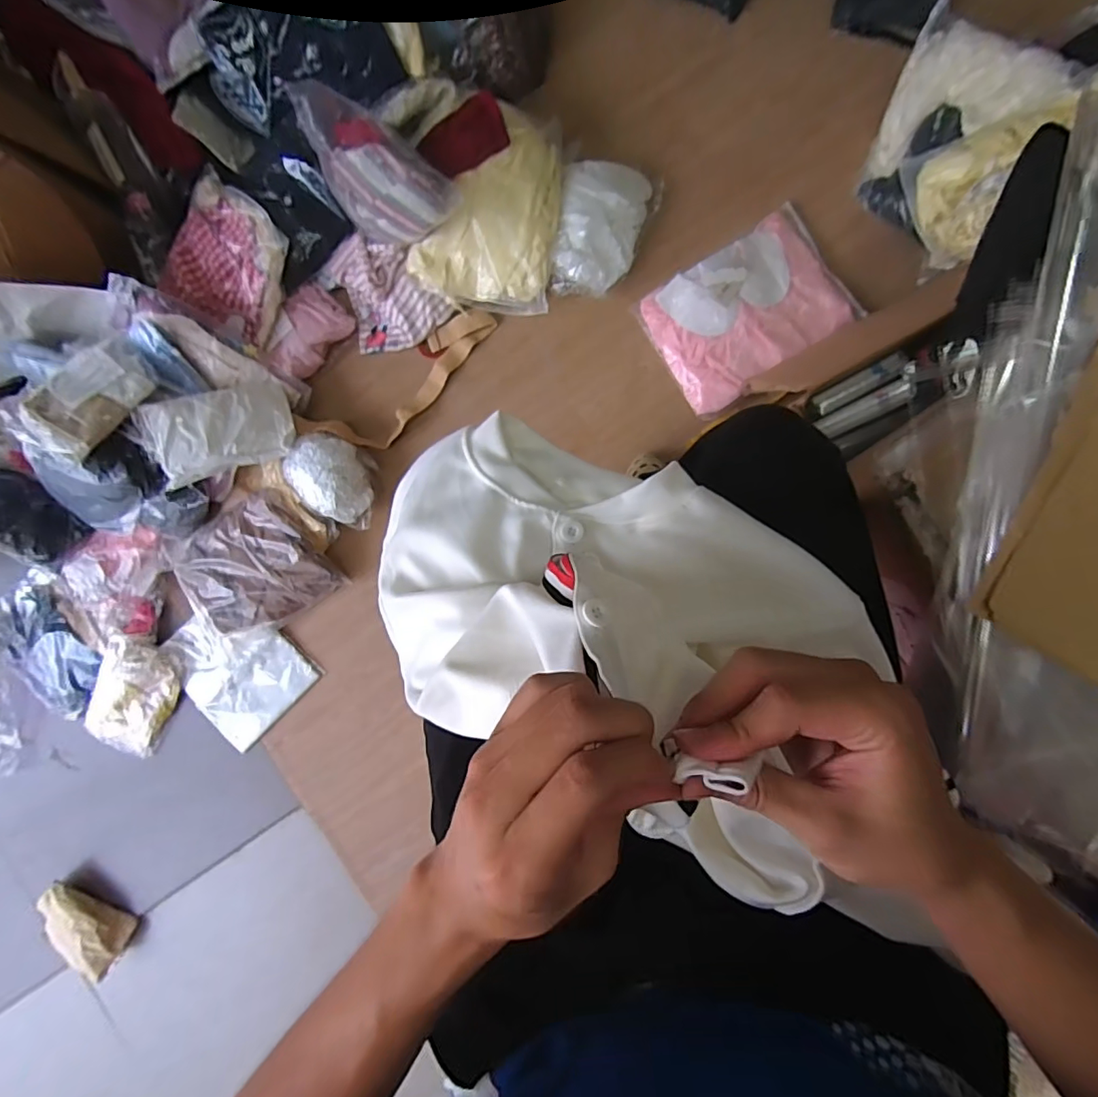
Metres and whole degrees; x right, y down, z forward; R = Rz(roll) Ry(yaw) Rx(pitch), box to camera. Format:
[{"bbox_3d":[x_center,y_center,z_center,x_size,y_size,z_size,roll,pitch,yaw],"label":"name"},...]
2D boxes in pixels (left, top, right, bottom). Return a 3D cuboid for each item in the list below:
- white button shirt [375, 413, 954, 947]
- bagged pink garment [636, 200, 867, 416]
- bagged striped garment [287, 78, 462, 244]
[{"bbox_3d":[0.037,0.045,0.353,0.348,0.139,0.209,25,92,5],"label":"white button shirt"},{"bbox_3d":[0.345,-0.411,0.925,0.318,0.047,0.240,-33,87,4],"label":"bagged pink garment"},{"bbox_3d":[-0.250,-0.565,0.810,0.214,0.203,0.097,18,92,5],"label":"bagged striped garment"}]

